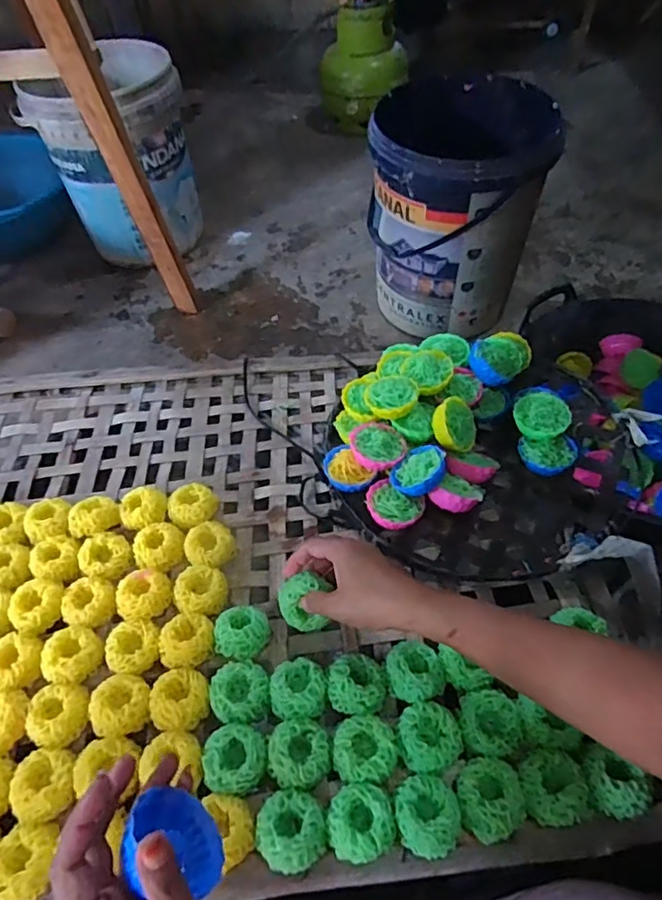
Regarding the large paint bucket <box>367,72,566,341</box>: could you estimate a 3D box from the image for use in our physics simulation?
[{"bbox_3d":[0.219,-0.413,1.007,0.277,0.360,0.279,-2,53,2],"label":"large paint bucket"}]

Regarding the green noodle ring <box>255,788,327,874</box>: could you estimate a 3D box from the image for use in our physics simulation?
[{"bbox_3d":[-0.030,0.285,0.414,0.050,0.017,0.051,-2,53,2],"label":"green noodle ring"}]

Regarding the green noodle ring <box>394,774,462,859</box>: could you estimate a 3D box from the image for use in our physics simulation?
[{"bbox_3d":[0.073,0.275,0.414,0.047,0.016,0.050,-2,53,2],"label":"green noodle ring"}]

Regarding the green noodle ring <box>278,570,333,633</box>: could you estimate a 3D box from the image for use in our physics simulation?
[{"bbox_3d":[-0.023,0.141,0.506,0.047,0.032,0.042,-18,54,-10],"label":"green noodle ring"}]

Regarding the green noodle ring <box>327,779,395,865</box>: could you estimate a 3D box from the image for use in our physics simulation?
[{"bbox_3d":[0.022,0.282,0.417,0.049,0.023,0.048,-2,53,2],"label":"green noodle ring"}]

